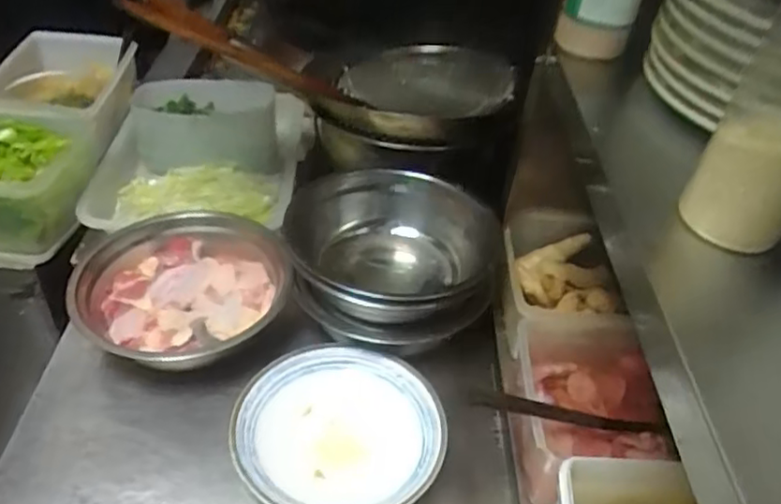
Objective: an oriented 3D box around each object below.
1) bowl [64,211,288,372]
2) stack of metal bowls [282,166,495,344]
[{"bbox_3d":[-0.234,0.043,0.740,0.233,0.082,0.237,3,40,-3],"label":"bowl"},{"bbox_3d":[-0.002,0.004,0.747,0.232,0.105,0.211,7,40,1],"label":"stack of metal bowls"}]

